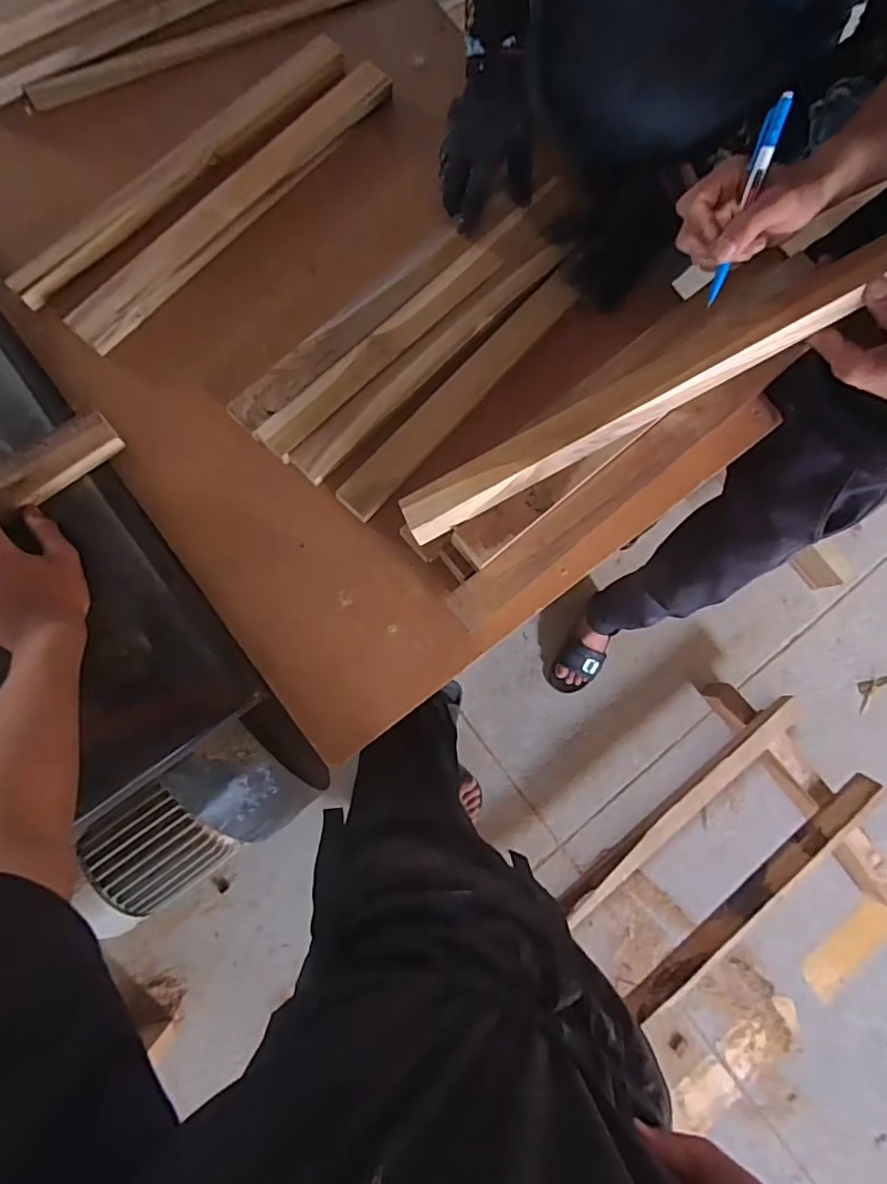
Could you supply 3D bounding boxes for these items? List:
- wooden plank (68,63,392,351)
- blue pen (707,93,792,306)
[{"bbox_3d":[-0.222,-0.435,0.646,0.054,0.010,0.461,41,80,-3],"label":"wooden plank"},{"bbox_3d":[0.235,-0.300,0.453,0.014,0.013,0.137,9,121,-2],"label":"blue pen"}]

